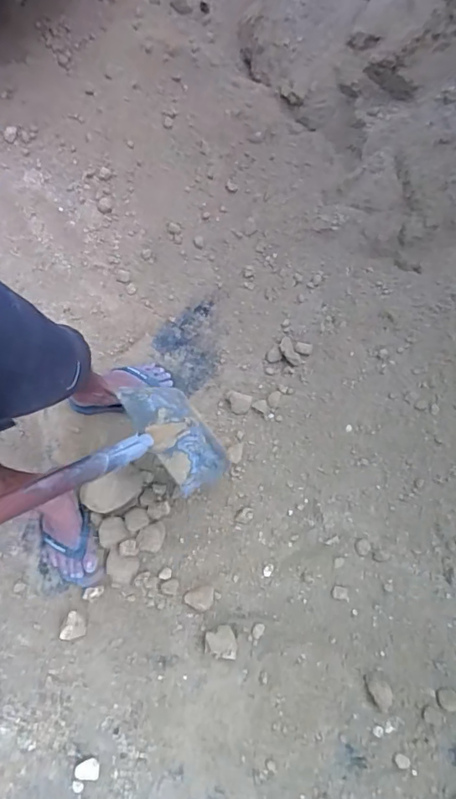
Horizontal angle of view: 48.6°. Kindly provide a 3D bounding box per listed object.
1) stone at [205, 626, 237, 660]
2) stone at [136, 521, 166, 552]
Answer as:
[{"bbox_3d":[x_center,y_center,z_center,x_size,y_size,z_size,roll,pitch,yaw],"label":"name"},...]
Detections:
[{"bbox_3d":[-0.016,0.513,1.059,0.065,0.044,0.061,0,72,-1],"label":"stone"},{"bbox_3d":[-0.167,0.301,1.114,0.059,0.032,0.070,21,73,6],"label":"stone"}]

